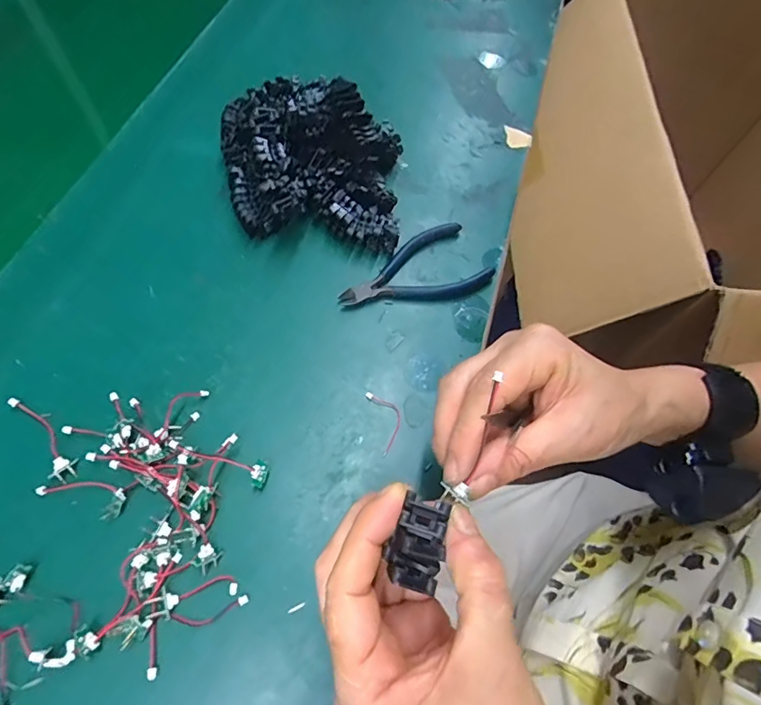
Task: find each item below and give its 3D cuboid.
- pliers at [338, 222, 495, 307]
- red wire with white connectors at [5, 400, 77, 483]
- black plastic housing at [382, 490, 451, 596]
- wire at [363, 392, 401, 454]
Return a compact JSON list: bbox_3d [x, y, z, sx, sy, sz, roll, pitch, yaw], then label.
[{"bbox_3d":[0.024,-0.060,0.355,0.117,0.012,0.059,-22,68,-15],"label":"pliers"},{"bbox_3d":[-0.209,0.052,0.281,0.067,0.007,0.017,40,67,13],"label":"red wire with white connectors"},{"bbox_3d":[0.015,0.078,0.192,0.021,0.016,0.033,15,63,9],"label":"black plastic housing"},{"bbox_3d":[0.005,0.044,0.306,0.018,0.004,0.043,-14,66,-12],"label":"wire"}]

